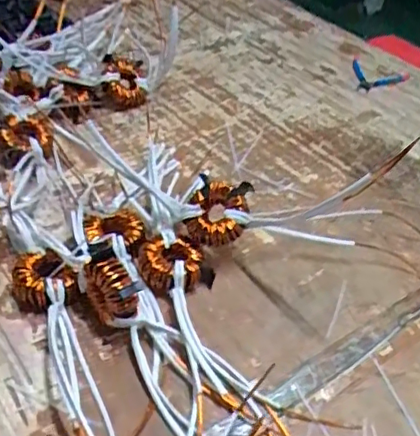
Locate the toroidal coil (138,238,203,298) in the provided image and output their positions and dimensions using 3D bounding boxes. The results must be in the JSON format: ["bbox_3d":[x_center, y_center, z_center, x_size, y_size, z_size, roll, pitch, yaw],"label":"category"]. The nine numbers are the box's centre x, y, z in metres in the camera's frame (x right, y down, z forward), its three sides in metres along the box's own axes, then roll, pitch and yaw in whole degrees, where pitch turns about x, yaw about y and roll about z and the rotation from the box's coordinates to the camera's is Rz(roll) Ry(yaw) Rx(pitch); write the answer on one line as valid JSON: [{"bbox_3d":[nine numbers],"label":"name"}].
[{"bbox_3d":[-0.052,0.072,0.788,0.088,0.048,0.089,2,43,-2],"label":"toroidal coil"}]

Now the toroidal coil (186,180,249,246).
[{"bbox_3d":[0.009,-0.003,0.803,0.084,0.029,0.087,-3,76,14],"label":"toroidal coil"}]

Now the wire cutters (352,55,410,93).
[{"bbox_3d":[0.367,-0.311,1.252,0.130,0.015,0.123,21,44,15],"label":"wire cutters"}]

